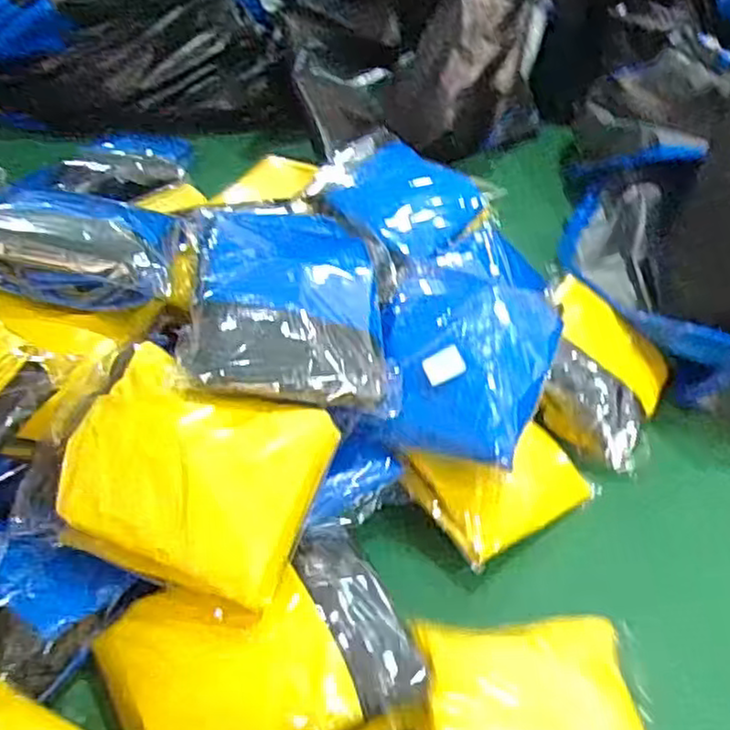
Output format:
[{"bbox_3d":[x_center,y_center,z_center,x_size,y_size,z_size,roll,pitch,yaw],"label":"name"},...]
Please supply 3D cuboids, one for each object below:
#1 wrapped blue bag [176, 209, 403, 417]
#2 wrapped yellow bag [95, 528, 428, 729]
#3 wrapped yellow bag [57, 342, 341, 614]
[{"bbox_3d":[-0.083,-0.098,0.831,0.207,0.089,0.347,-1,40,-5],"label":"wrapped blue bag"},{"bbox_3d":[-0.082,0.253,0.616,0.243,0.051,0.192,-17,44,-22],"label":"wrapped yellow bag"},{"bbox_3d":[-0.158,0.096,0.679,0.213,0.095,0.181,15,41,13],"label":"wrapped yellow bag"}]

